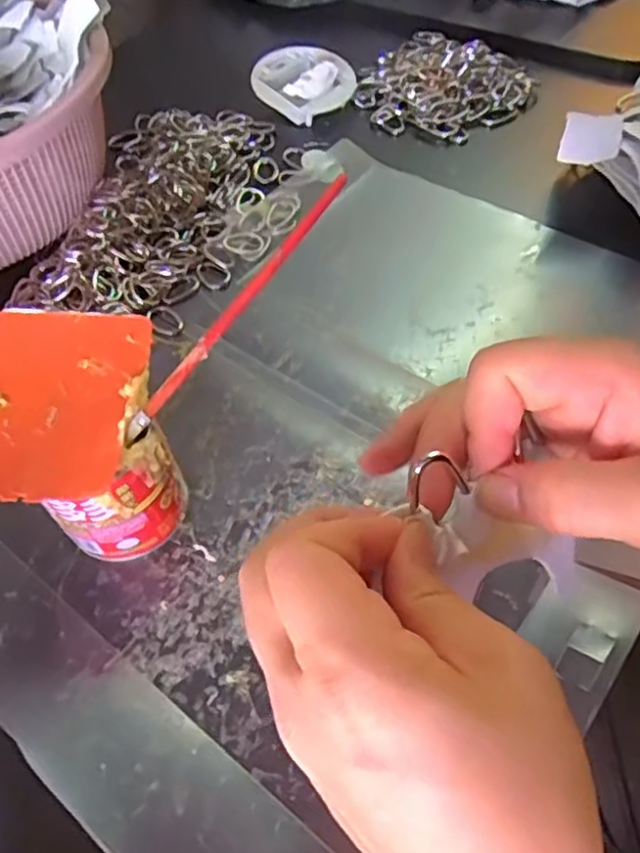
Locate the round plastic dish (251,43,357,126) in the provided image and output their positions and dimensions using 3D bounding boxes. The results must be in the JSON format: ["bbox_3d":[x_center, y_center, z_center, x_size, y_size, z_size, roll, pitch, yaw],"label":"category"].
[{"bbox_3d":[-0.016,-0.298,0.571,0.070,0.030,0.076,31,63,24],"label":"round plastic dish"}]

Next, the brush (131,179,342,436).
[{"bbox_3d":[-0.036,-0.058,0.312,0.007,0.006,0.162,33,78,23],"label":"brush"}]

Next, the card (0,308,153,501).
[{"bbox_3d":[-0.124,-0.012,0.307,0.076,0.009,0.100,1,59,2],"label":"card"}]

